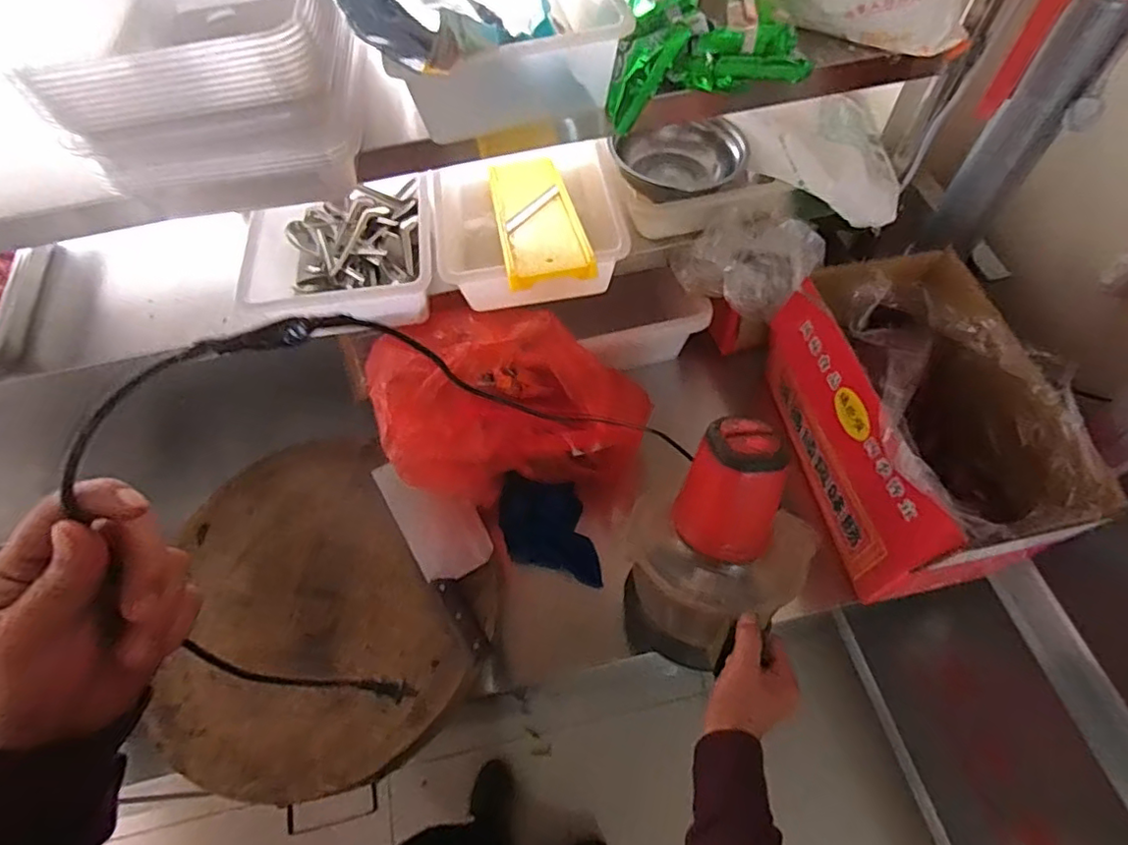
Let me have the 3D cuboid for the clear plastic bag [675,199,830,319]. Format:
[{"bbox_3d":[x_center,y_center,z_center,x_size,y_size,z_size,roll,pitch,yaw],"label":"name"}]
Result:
[{"bbox_3d":[0.264,-0.240,0.841,0.197,0.133,0.127,12,62,10],"label":"clear plastic bag"}]

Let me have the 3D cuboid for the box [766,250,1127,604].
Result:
[{"bbox_3d":[0.444,0.000,0.768,0.203,0.240,0.379,-13,60,-4],"label":"box"}]

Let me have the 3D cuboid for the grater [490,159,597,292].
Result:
[{"bbox_3d":[-0.038,-0.273,0.762,0.098,0.023,0.305,-11,46,-2],"label":"grater"}]

